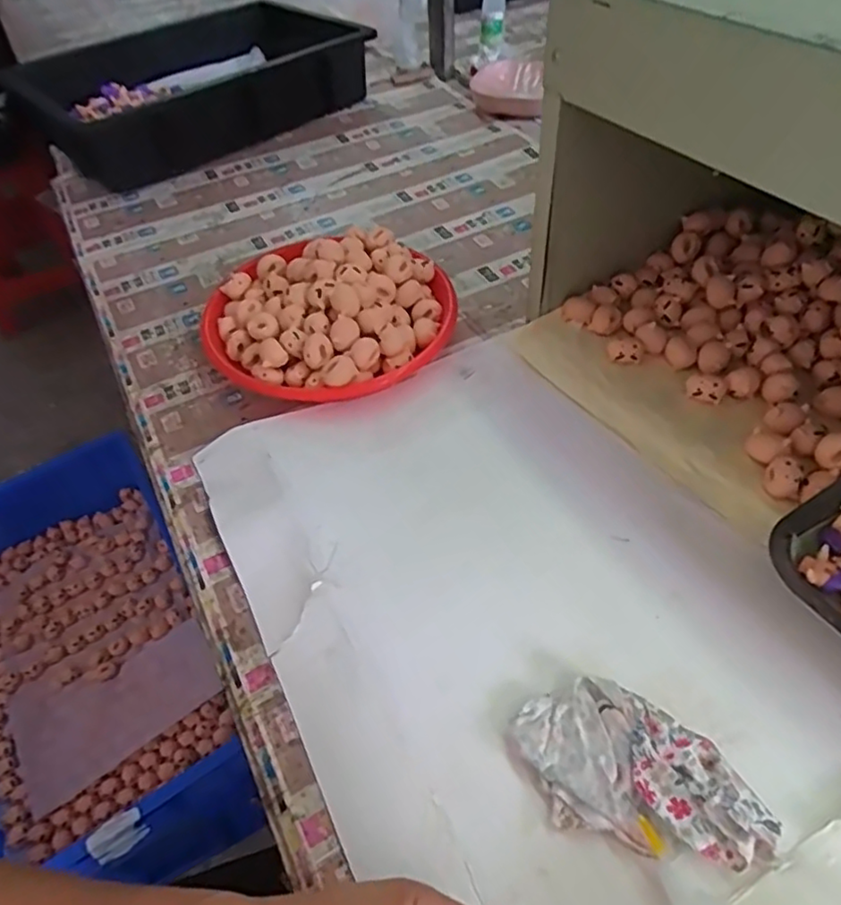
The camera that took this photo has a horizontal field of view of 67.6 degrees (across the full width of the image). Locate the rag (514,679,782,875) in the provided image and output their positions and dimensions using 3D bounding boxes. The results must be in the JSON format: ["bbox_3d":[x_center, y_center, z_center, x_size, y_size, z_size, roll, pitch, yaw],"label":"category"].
[{"bbox_3d":[0.122,0.174,0.348,0.135,0.018,0.077,10,52,14],"label":"rag"}]

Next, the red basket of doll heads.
[{"bbox_3d":[-0.086,-0.135,0.594,0.223,0.064,0.200,-23,52,-13],"label":"red basket of doll heads"}]

